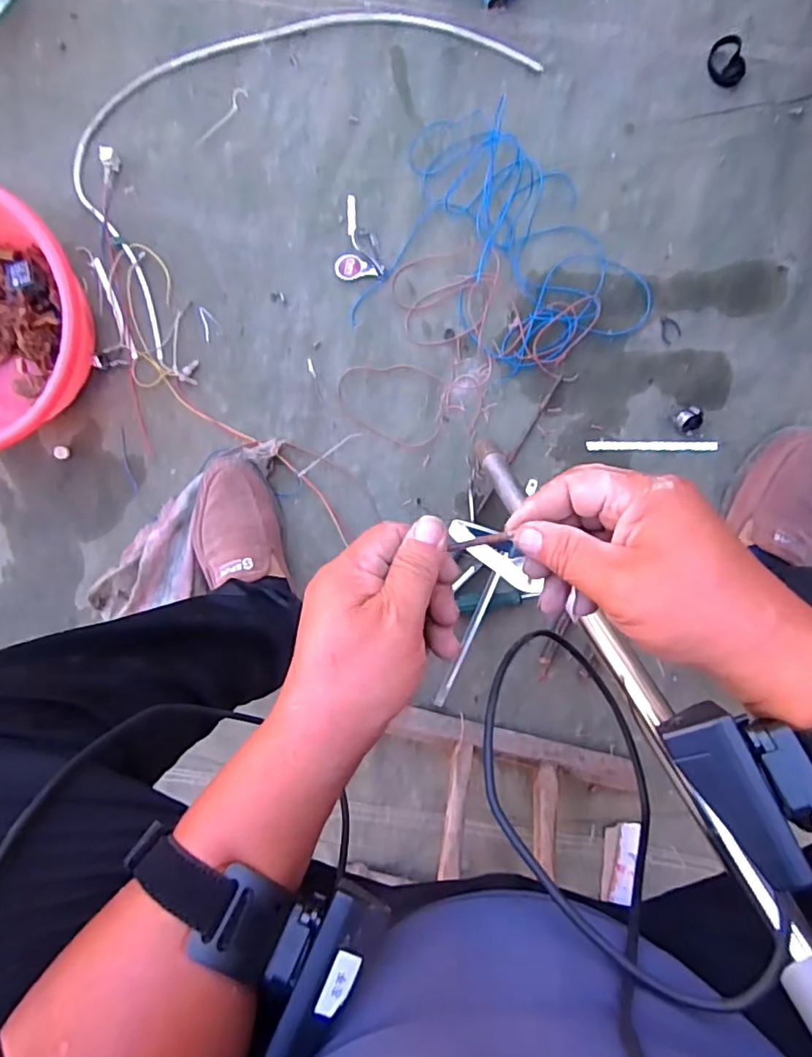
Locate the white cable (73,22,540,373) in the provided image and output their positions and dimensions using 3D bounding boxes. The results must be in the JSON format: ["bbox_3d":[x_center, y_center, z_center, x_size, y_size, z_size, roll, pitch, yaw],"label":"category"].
[{"bbox_3d":[-0.144,-0.413,0.592,0.509,0.039,0.250,-37,98,2],"label":"white cable"}]

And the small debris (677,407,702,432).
[{"bbox_3d":[0.301,-0.116,0.616,0.024,0.022,0.024,-3,99,4],"label":"small debris"}]

